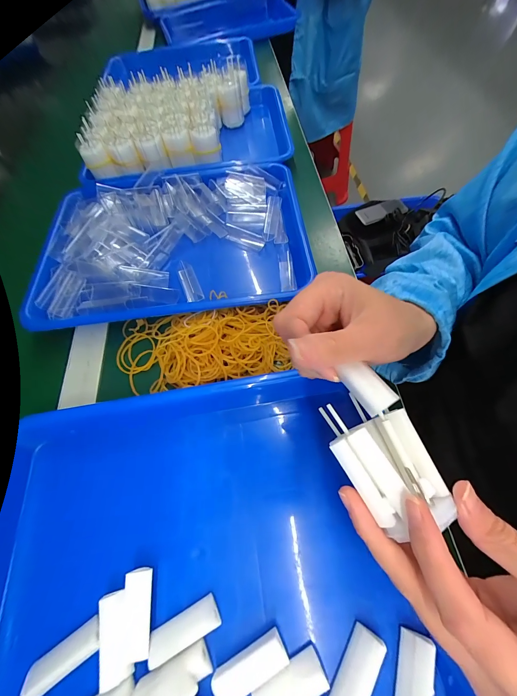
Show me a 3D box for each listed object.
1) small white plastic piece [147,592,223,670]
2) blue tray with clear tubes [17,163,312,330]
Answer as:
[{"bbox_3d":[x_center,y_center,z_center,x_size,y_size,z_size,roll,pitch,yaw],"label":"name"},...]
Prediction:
[{"bbox_3d":[-0.049,0.186,0.184,0.046,0.010,0.015,-26,63,-8],"label":"small white plastic piece"},{"bbox_3d":[-0.106,-0.141,0.359,0.327,0.043,0.248,-9,62,1],"label":"blue tray with clear tubes"}]

